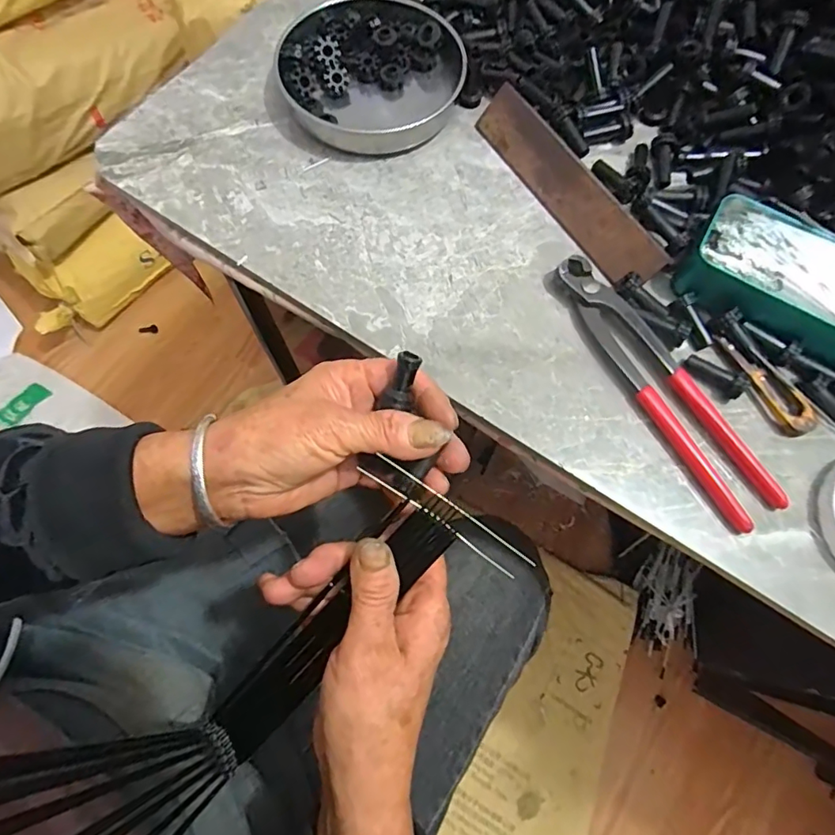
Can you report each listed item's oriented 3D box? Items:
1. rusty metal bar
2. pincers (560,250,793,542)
[{"bbox_3d":[0.103,-0.164,0.368,0.037,0.010,0.177,-43,71,28],"label":"rusty metal bar"},{"bbox_3d":[0.154,-0.022,0.330,0.037,0.014,0.197,-30,74,-11],"label":"pincers"}]

